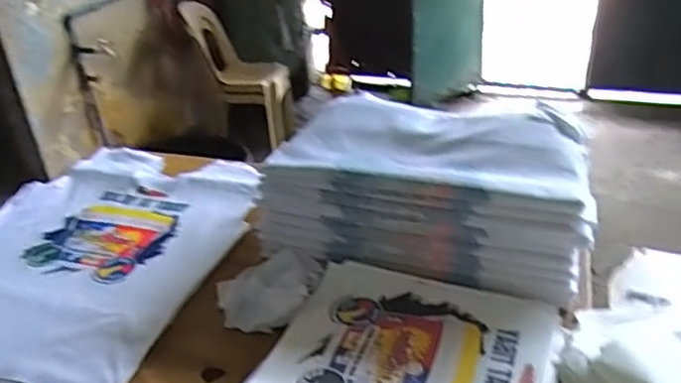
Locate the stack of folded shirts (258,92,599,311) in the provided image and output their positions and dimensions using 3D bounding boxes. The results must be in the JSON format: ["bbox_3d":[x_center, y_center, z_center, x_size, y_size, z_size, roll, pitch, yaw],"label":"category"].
[{"bbox_3d":[0.158,-0.003,1.207,0.547,0.189,0.296,6,33,18],"label":"stack of folded shirts"}]

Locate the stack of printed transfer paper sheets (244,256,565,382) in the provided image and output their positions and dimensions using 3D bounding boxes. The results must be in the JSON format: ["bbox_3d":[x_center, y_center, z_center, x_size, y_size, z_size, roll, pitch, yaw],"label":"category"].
[{"bbox_3d":[0.099,0.249,0.952,0.415,0.041,0.377,9,33,21],"label":"stack of printed transfer paper sheets"}]

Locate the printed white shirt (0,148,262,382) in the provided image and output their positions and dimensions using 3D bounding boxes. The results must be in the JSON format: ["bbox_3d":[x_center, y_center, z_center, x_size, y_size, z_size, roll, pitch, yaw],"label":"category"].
[{"bbox_3d":[-0.488,0.107,1.305,0.541,0.045,0.711,6,32,17],"label":"printed white shirt"}]

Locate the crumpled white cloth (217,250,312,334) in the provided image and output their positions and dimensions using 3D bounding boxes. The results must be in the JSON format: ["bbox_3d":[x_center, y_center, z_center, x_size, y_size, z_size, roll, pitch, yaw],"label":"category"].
[{"bbox_3d":[-0.125,0.170,1.101,0.163,0.052,0.132,-10,31,-10],"label":"crumpled white cloth"}]

